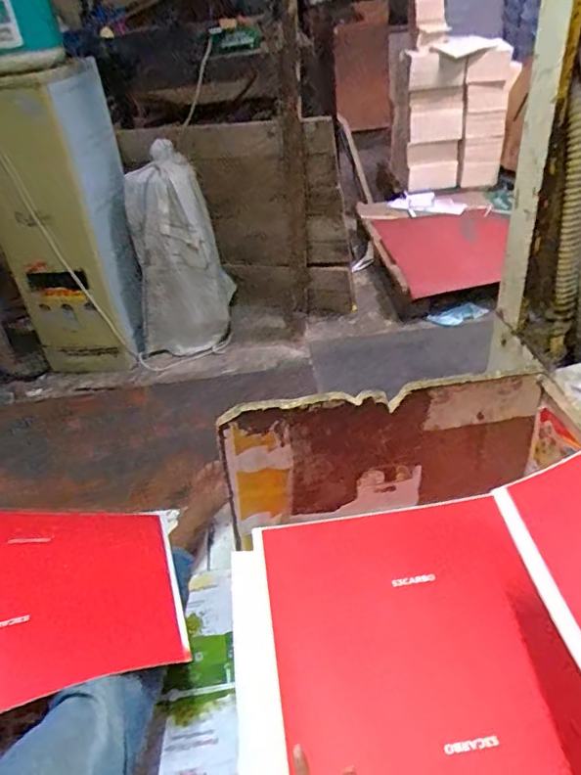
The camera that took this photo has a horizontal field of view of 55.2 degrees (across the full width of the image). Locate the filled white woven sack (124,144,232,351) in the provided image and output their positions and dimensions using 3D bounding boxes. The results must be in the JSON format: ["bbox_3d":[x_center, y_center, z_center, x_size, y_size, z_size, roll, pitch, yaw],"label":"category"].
[{"bbox_3d":[-0.354,-0.393,1.719,0.285,0.598,0.220,-8,38,-1],"label":"filled white woven sack"}]

